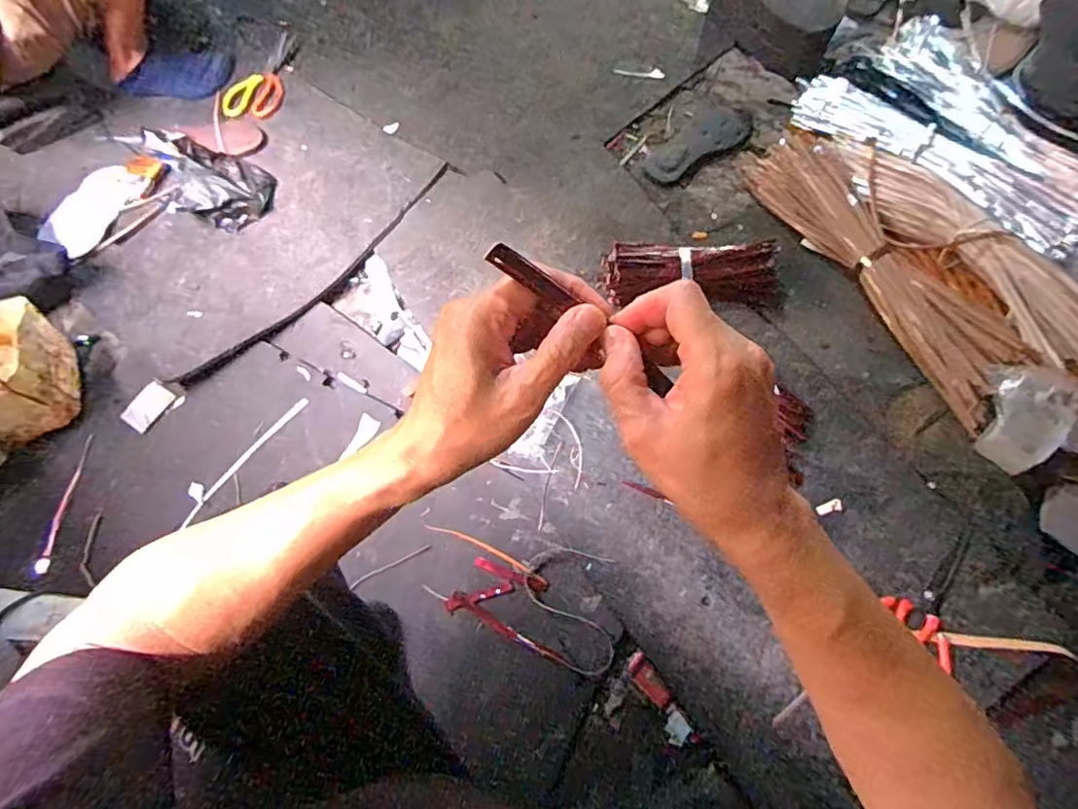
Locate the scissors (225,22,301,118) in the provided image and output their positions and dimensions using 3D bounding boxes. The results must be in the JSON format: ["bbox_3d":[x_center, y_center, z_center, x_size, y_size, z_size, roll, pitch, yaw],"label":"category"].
[{"bbox_3d":[-0.581,-0.726,1.232,0.119,0.010,0.288,11,70,6],"label":"scissors"}]

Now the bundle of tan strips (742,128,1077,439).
[{"bbox_3d":[0.585,-0.249,0.889,0.243,0.097,0.563,-26,71,-8],"label":"bundle of tan strips"}]

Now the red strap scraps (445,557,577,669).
[{"bbox_3d":[-0.026,0.262,0.741,0.173,0.004,0.084,21,72,9],"label":"red strap scraps"}]

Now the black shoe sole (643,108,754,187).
[{"bbox_3d":[0.291,-0.469,1.034,0.237,0.014,0.092,-37,73,-11],"label":"black shoe sole"}]

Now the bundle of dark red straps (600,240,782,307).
[{"bbox_3d":[0.230,-0.198,0.870,0.256,0.056,0.078,3,70,3],"label":"bundle of dark red straps"}]

